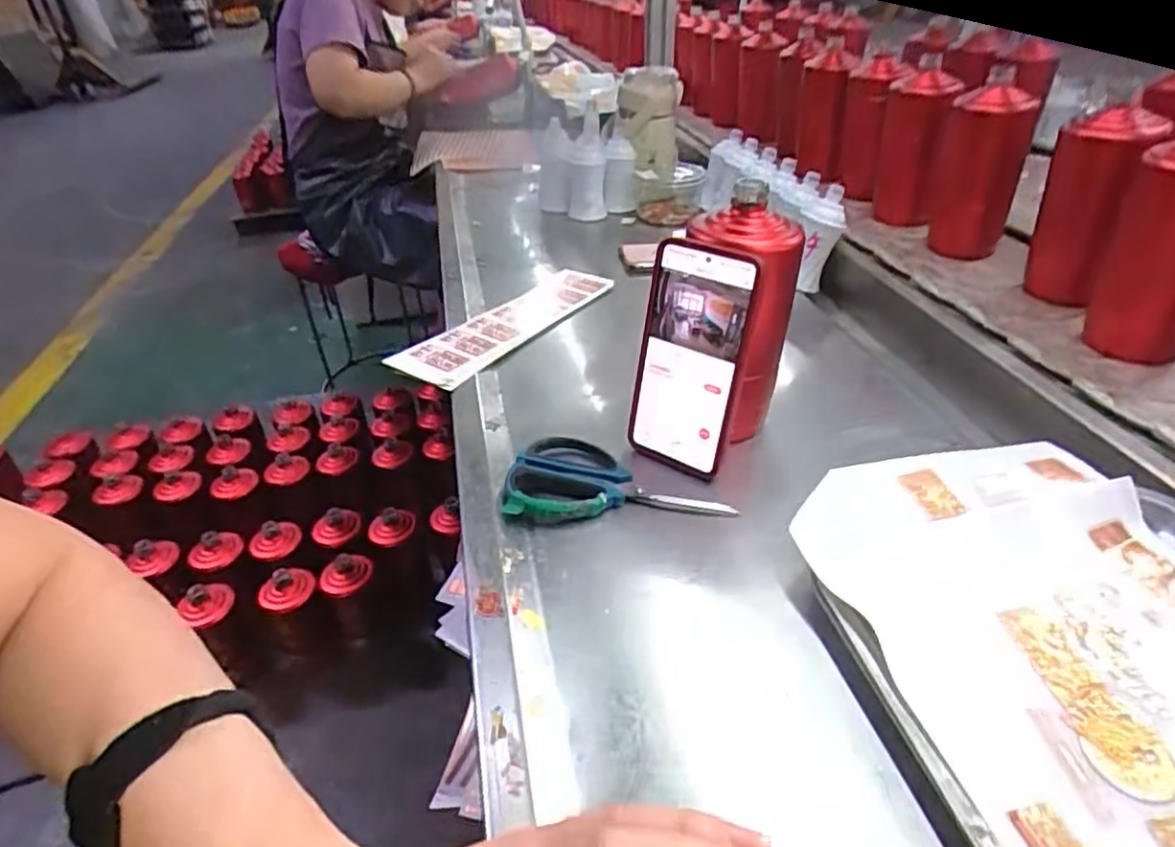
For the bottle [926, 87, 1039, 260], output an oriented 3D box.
[{"bbox_3d":[0.471,-0.309,0.825,0.091,0.179,0.086,18,40,28],"label":"bottle"}]

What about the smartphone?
[{"bbox_3d":[0.071,-0.046,0.504,0.083,0.166,0.015,22,27,31],"label":"smartphone"}]

